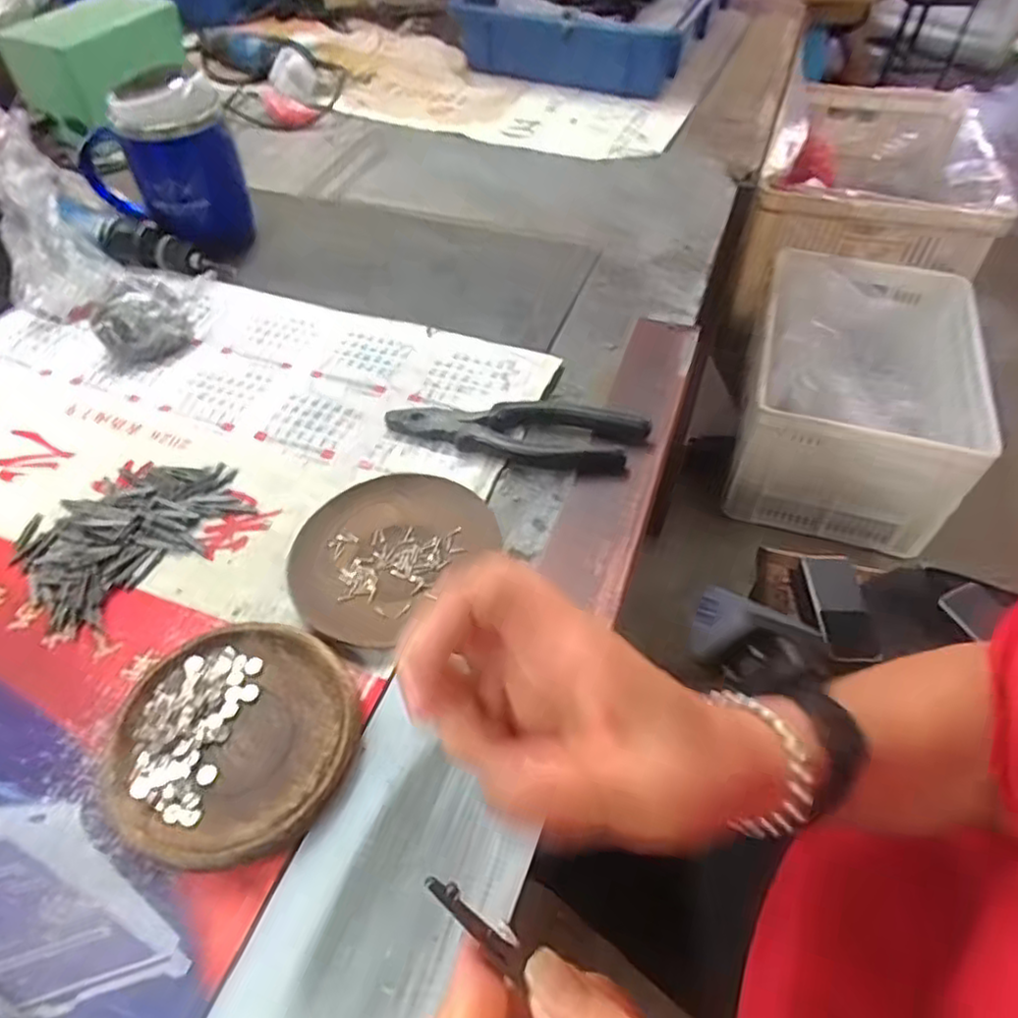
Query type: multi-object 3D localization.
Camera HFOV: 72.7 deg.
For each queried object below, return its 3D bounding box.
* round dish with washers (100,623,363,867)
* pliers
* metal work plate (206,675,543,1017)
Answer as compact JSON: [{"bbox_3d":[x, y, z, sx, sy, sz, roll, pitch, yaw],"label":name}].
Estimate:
[{"bbox_3d":[-0.129,0.106,0.324,0.114,0.015,0.107,0,50,0],"label":"round dish with washers"},{"bbox_3d":[0.003,-0.050,0.453,0.168,0.017,0.046,8,51,6],"label":"pliers"},{"bbox_3d":[-0.051,0.166,0.279,0.091,0.010,0.157,18,53,14],"label":"metal work plate"}]

